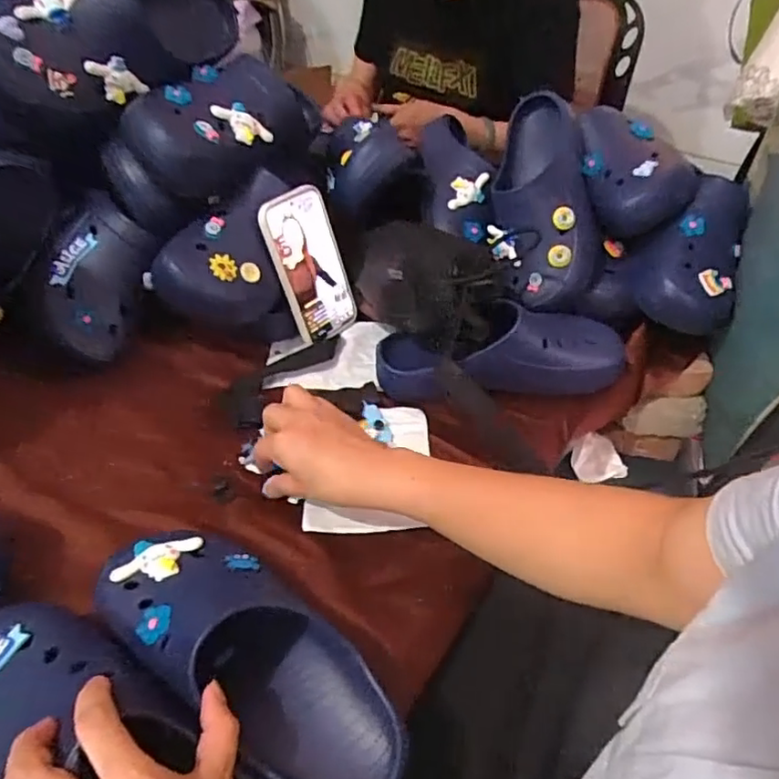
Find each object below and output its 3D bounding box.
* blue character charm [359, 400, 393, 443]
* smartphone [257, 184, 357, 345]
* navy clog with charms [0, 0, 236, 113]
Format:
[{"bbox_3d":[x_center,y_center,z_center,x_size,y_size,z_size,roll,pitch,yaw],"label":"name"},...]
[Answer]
[{"bbox_3d":[-0.016,0.033,0.605,0.025,0.008,0.053,-18,49,-17],"label":"blue character charm"},{"bbox_3d":[-0.087,-0.138,0.669,0.011,0.164,0.088,13,43,42],"label":"smartphone"},{"bbox_3d":[-0.273,-0.358,0.603,0.104,0.095,0.292,27,52,24],"label":"navy clog with charms"}]

